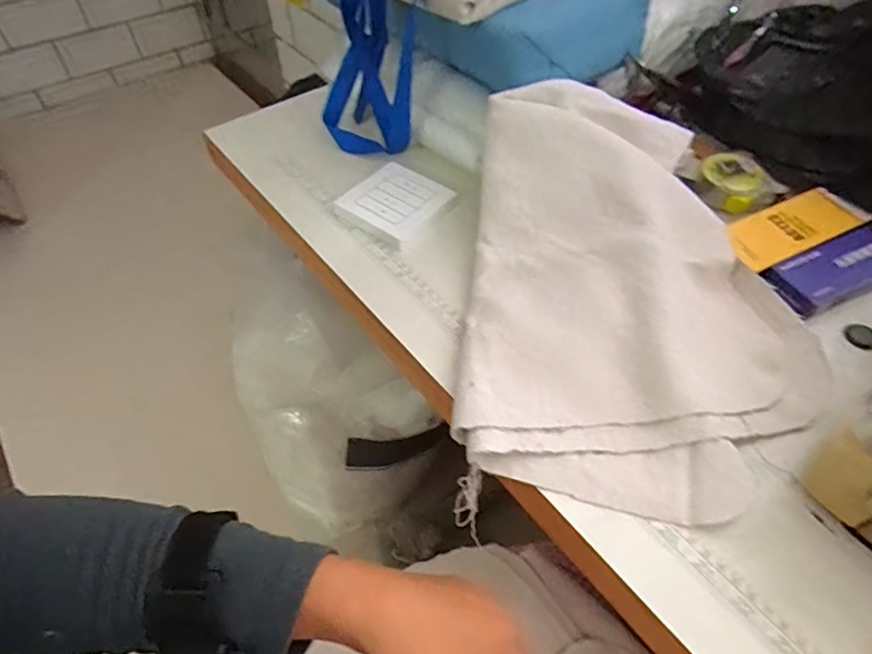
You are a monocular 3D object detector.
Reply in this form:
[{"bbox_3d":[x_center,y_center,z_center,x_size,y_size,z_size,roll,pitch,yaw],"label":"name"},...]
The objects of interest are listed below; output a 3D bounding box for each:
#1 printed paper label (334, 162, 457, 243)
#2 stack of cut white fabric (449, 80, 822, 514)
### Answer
[{"bbox_3d":[-0.039,-0.121,0.527,0.081,0.015,0.079,31,58,22],"label":"printed paper label"},{"bbox_3d":[0.152,-0.040,0.410,0.249,0.096,0.321,5,52,4],"label":"stack of cut white fabric"}]

